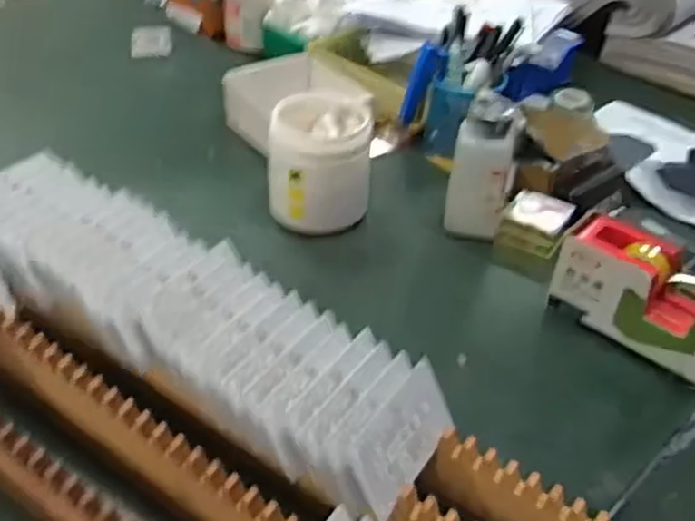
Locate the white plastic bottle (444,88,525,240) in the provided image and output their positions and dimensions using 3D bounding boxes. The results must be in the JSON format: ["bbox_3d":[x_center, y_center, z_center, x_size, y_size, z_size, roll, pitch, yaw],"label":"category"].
[{"bbox_3d":[0.123,-0.081,0.662,0.054,0.127,0.042,9,41,6],"label":"white plastic bottle"}]

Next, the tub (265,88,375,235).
[{"bbox_3d":[-0.027,-0.094,0.685,0.094,0.099,0.100,3,41,-1],"label":"tub"}]

